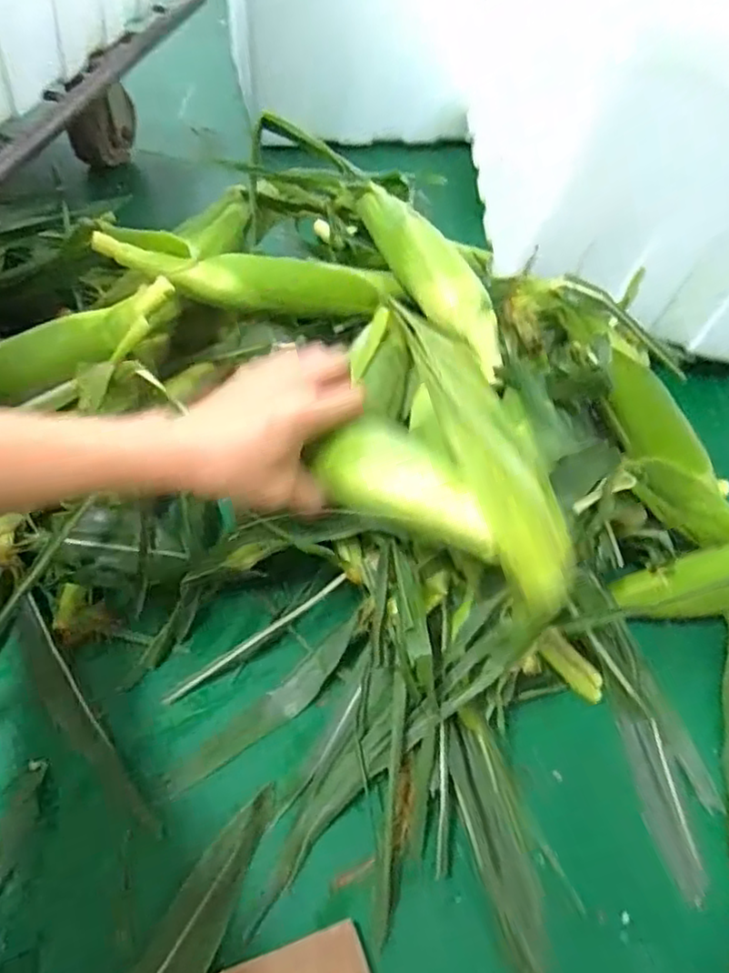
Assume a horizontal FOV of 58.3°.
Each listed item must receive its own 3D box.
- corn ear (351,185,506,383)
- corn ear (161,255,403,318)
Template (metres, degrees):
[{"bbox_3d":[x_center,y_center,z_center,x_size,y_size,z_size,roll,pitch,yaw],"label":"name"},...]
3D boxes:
[{"bbox_3d":[0.064,-0.211,0.633,0.044,0.051,0.233,-27,75,-27],"label":"corn ear"},{"bbox_3d":[-0.075,-0.199,0.650,0.218,0.042,0.047,2,51,-5],"label":"corn ear"}]

